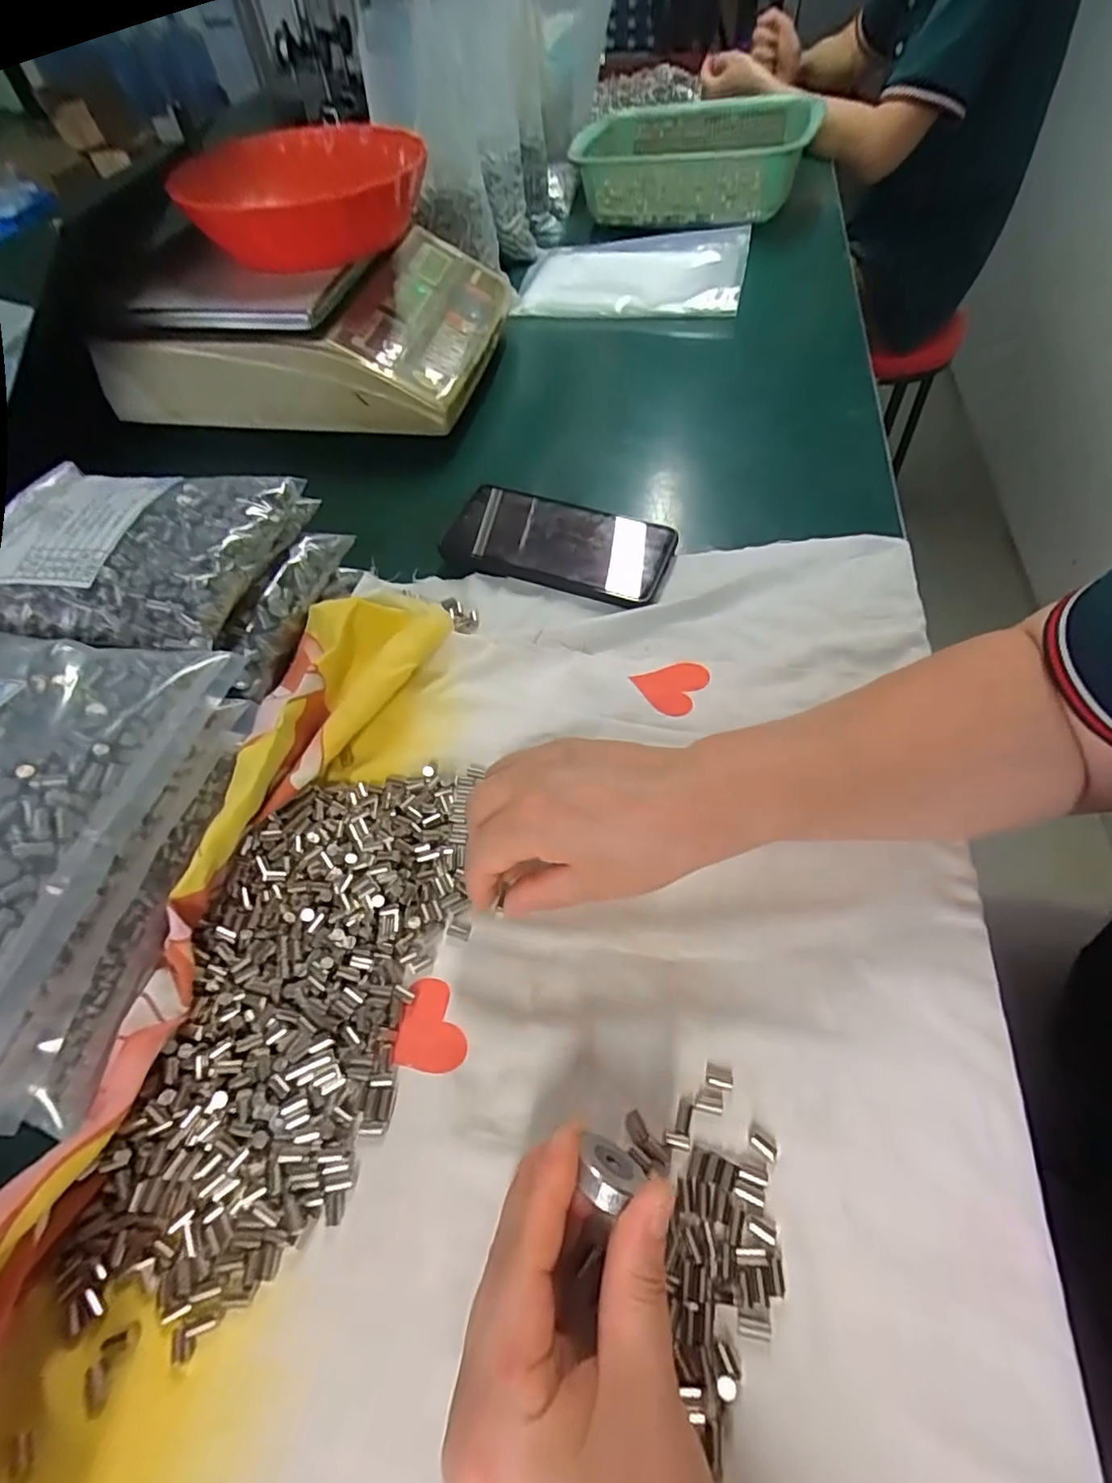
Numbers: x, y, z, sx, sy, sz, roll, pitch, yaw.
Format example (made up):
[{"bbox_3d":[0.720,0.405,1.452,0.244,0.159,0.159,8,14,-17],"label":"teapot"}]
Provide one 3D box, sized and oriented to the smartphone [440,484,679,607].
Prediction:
[{"bbox_3d":[0.001,-0.146,0.430,0.162,0.014,0.078,16,60,13],"label":"smartphone"}]

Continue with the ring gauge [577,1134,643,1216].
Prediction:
[{"bbox_3d":[0.015,0.149,0.203,0.020,0.025,0.010,24,94,28],"label":"ring gauge"}]

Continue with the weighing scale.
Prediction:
[{"bbox_3d":[-0.228,-0.413,0.572,0.306,0.089,0.306,7,58,8],"label":"weighing scale"}]

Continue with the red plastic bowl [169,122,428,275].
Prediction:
[{"bbox_3d":[-0.215,-0.476,0.518,0.189,0.060,0.189,-14,58,-6],"label":"red plastic bowl"}]

